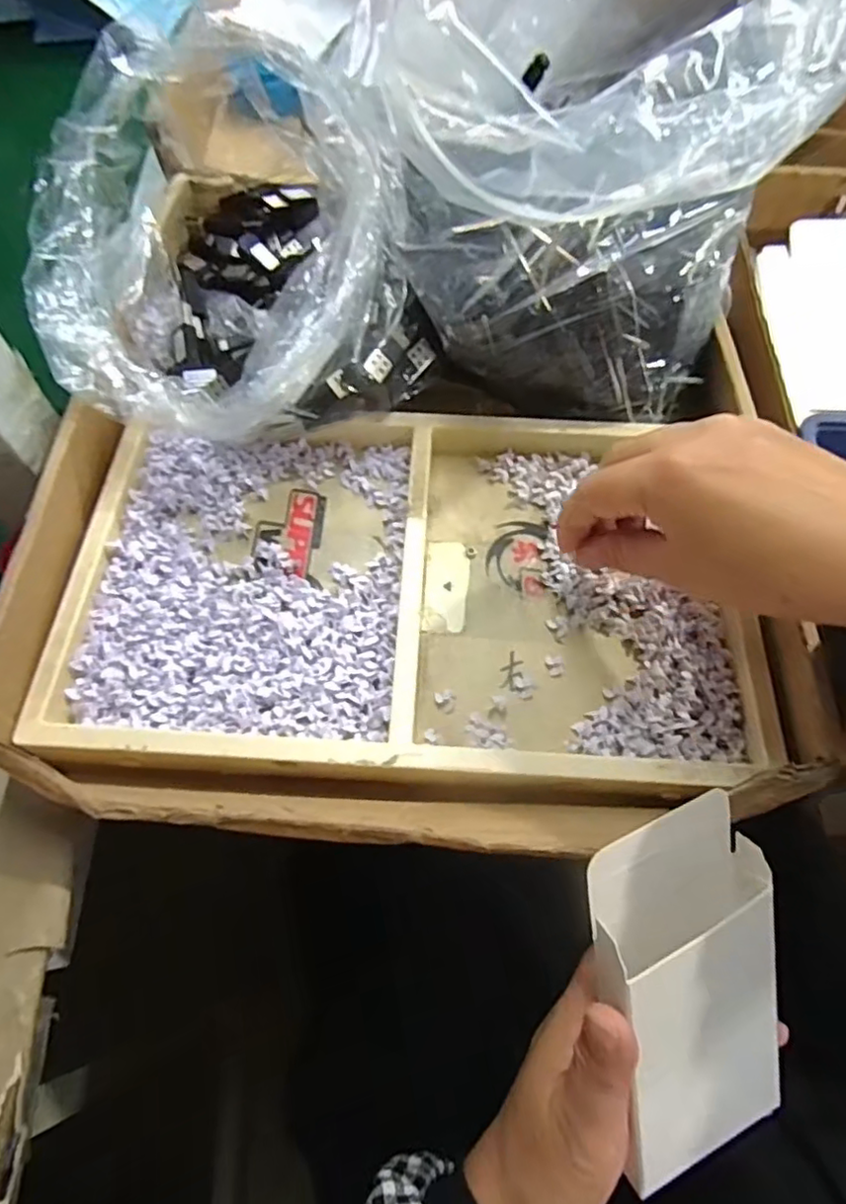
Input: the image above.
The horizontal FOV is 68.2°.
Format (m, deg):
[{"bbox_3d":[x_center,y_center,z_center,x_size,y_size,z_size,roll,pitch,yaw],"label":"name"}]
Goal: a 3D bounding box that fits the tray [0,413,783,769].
[{"bbox_3d":[-0.004,-0.012,0.309,0.325,0.033,0.197,2,63,1],"label":"tray"}]

